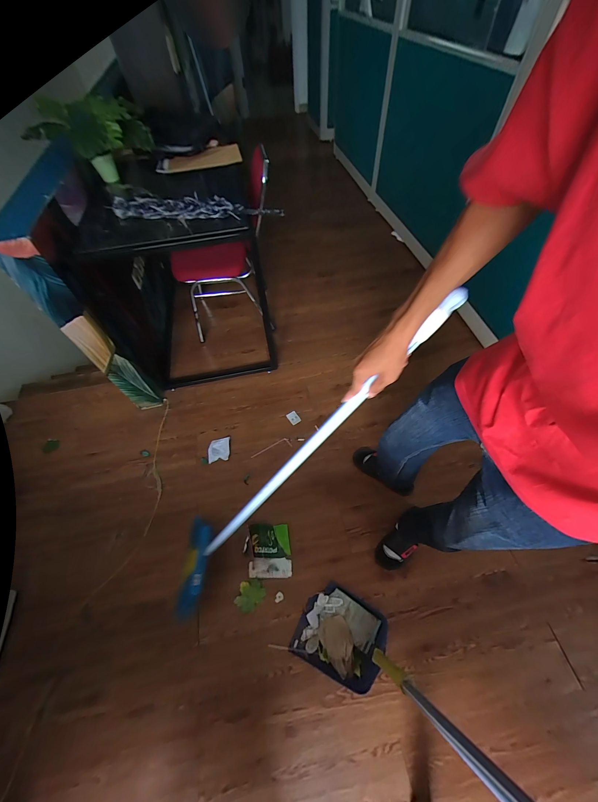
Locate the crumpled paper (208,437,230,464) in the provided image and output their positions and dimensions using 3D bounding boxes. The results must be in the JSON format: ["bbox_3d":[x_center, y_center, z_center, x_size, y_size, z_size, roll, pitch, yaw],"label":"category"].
[{"bbox_3d":[-0.391,0.236,1.416,0.103,0.018,0.117,-9,57,-3],"label":"crumpled paper"}]

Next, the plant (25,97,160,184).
[{"bbox_3d":[-0.879,-1.151,1.275,0.338,0.261,0.345,12,58,10],"label":"plant"}]

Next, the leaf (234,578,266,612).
[{"bbox_3d":[-0.187,0.723,1.083,0.105,0.017,0.089,-39,63,-20],"label":"leaf"}]

